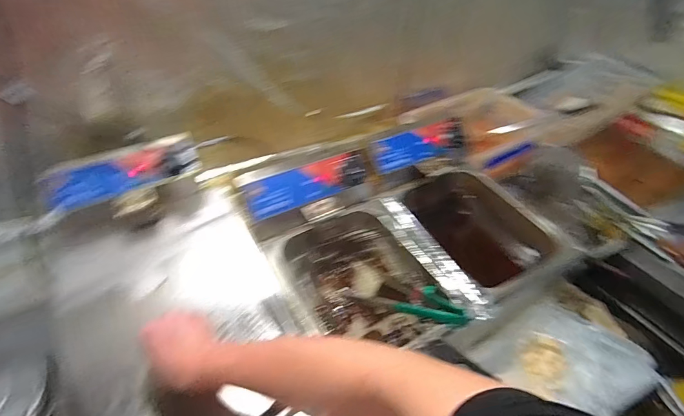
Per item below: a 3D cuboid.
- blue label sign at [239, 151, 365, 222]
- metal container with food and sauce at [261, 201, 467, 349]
[{"bbox_3d":[-0.067,-0.052,0.789,0.269,0.076,0.007,-21,10,-23],"label":"blue label sign"},{"bbox_3d":[0.033,0.150,0.753,0.282,0.077,0.336,-20,49,-21],"label":"metal container with food and sauce"}]

